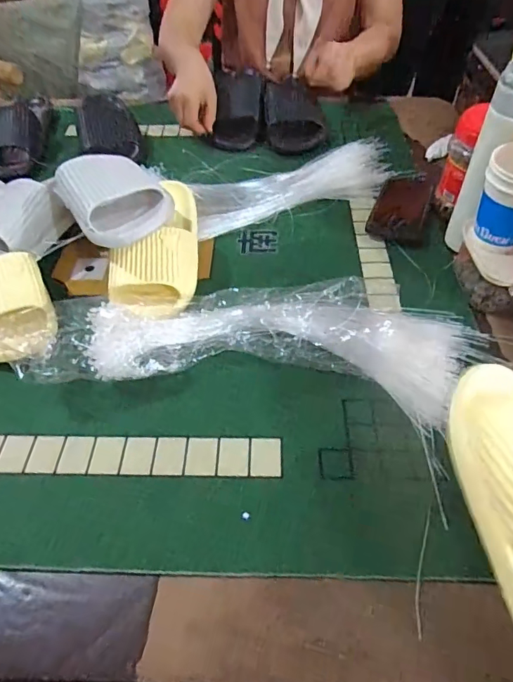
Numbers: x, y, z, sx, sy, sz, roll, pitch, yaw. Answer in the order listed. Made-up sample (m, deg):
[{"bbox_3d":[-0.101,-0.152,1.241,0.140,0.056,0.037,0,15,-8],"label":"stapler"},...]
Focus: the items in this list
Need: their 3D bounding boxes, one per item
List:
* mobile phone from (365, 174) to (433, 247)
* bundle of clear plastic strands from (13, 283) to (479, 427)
[{"bbox_3d":[0.223,-0.209,0.701,0.079,0.014,0.187,14,52,14],"label":"mobile phone"},{"bbox_3d":[0.008,-0.001,0.491,0.463,0.062,0.158,5,51,7],"label":"bundle of clear plastic strands"}]

